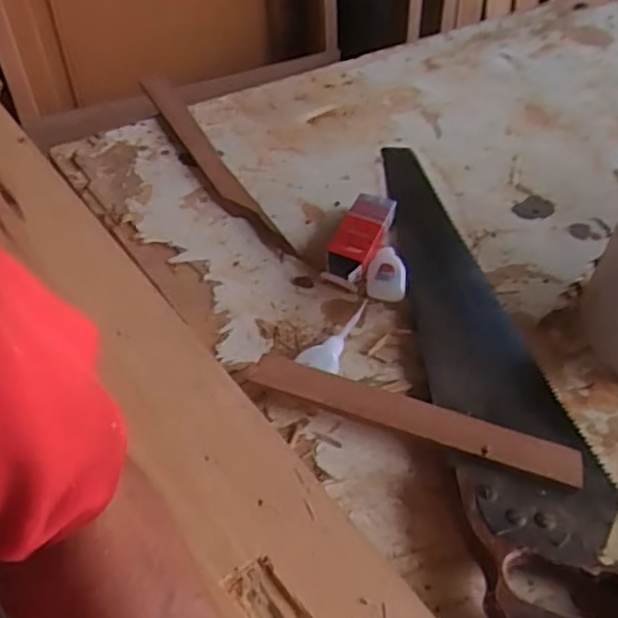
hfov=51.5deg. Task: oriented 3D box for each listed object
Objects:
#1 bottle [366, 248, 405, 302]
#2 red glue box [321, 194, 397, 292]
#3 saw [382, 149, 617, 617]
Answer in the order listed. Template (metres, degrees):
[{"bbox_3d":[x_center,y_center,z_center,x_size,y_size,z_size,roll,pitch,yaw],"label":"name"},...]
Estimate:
[{"bbox_3d":[0.074,-0.034,0.604,0.036,0.015,0.060,10,47,5],"label":"bottle"},{"bbox_3d":[0.048,-0.068,0.626,0.042,0.027,0.116,19,48,14],"label":"red glue box"},{"bbox_3d":[0.145,0.020,0.547,0.111,0.032,0.555,-2,47,-5],"label":"saw"}]

